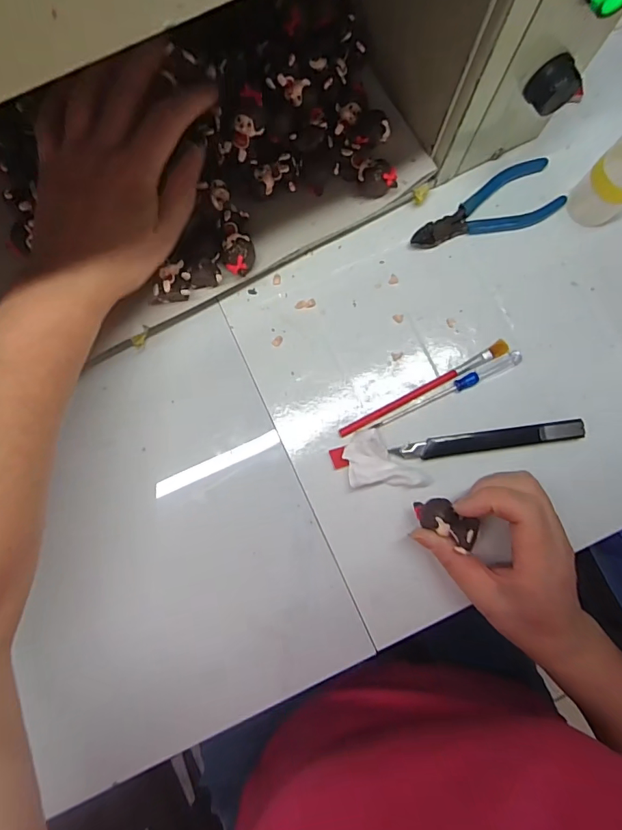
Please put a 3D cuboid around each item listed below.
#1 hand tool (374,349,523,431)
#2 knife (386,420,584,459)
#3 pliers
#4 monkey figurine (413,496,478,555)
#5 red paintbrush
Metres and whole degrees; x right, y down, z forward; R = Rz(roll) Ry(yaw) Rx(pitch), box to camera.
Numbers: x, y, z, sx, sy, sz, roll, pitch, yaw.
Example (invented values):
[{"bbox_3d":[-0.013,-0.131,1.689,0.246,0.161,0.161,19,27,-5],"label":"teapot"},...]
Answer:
[{"bbox_3d":[0.103,-0.018,0.351,0.121,0.008,0.009,-25,84,-5],"label":"hand tool"},{"bbox_3d":[0.131,0.019,0.345,0.139,0.011,0.014,-8,83,-3],"label":"knife"},{"bbox_3d":[0.139,-0.163,0.374,0.127,0.008,0.050,-26,84,-5],"label":"pliers"},{"bbox_3d":[0.088,0.069,0.310,0.047,0.014,0.022,32,81,36],"label":"monkey figurine"},{"bbox_3d":[0.086,-0.020,0.353,0.141,0.006,0.011,-28,84,-5],"label":"red paintbrush"}]

